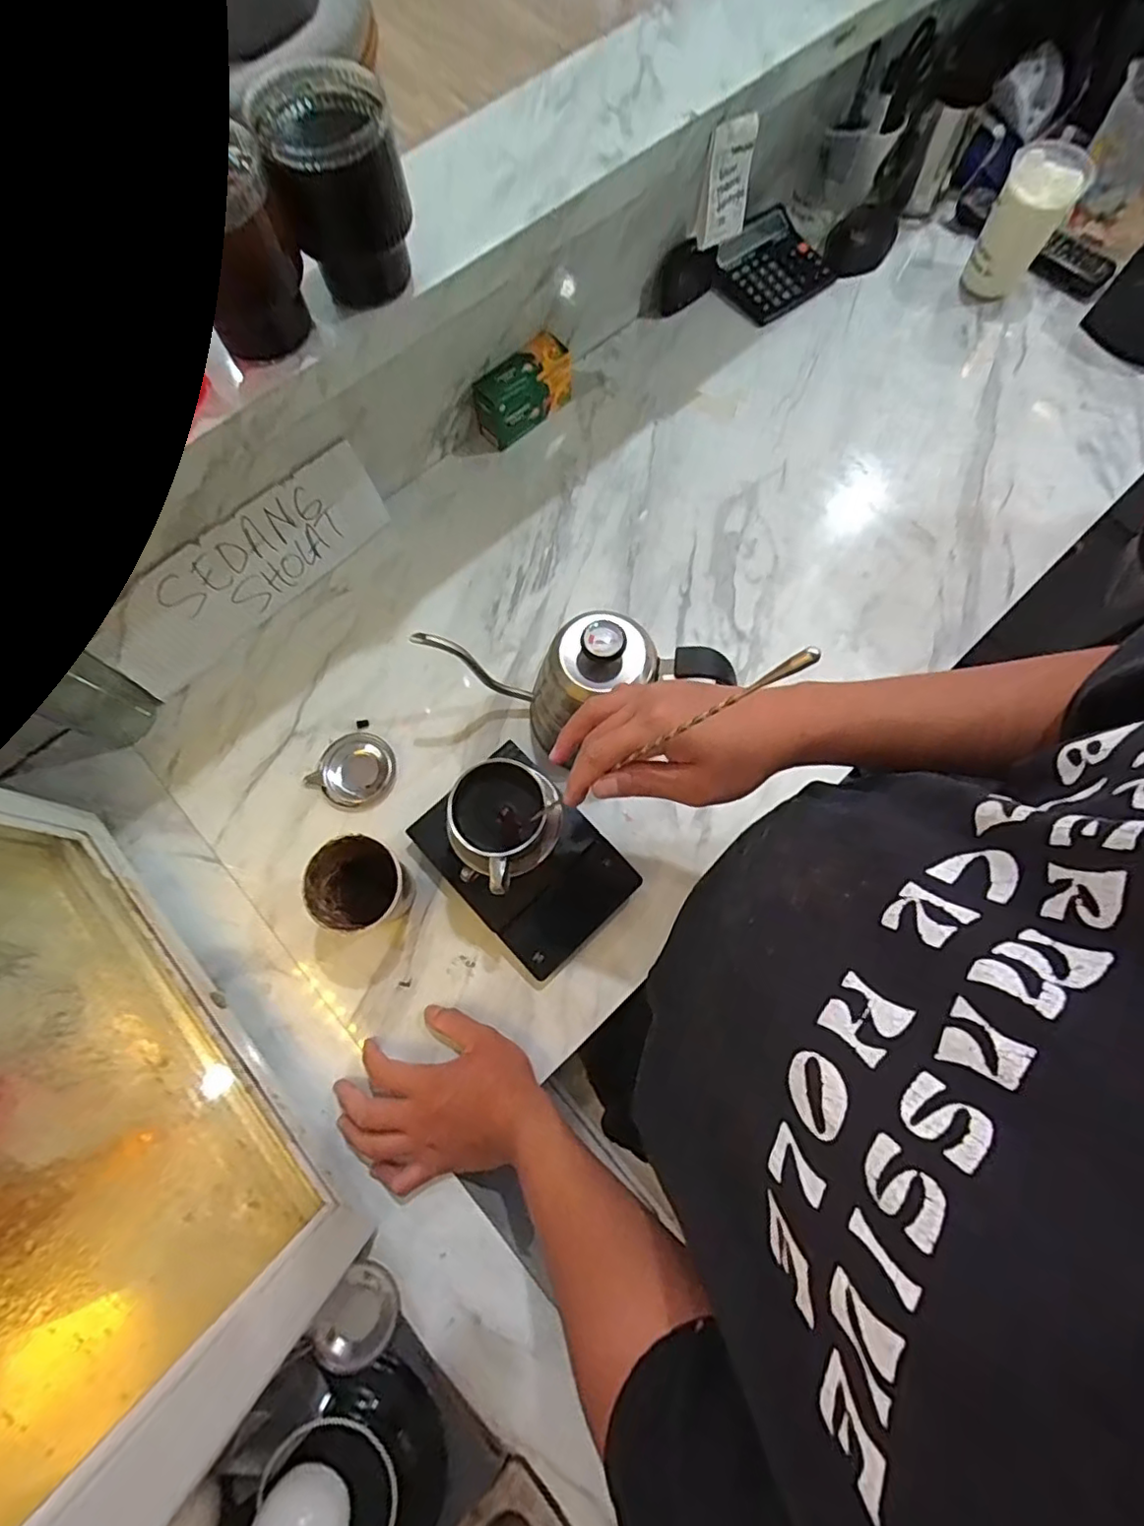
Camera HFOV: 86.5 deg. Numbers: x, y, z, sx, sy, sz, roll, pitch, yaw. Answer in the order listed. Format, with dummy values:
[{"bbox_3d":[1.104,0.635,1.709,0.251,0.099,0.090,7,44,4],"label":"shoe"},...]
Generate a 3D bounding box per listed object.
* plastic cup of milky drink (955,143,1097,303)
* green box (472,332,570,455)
[{"bbox_3d":[0.533,-0.640,0.727,0.078,0.134,0.083,0,73,0],"label":"plastic cup of milky drink"},{"bbox_3d":[-0.051,-0.424,0.695,0.115,0.072,0.052,-43,77,-11],"label":"green box"}]

